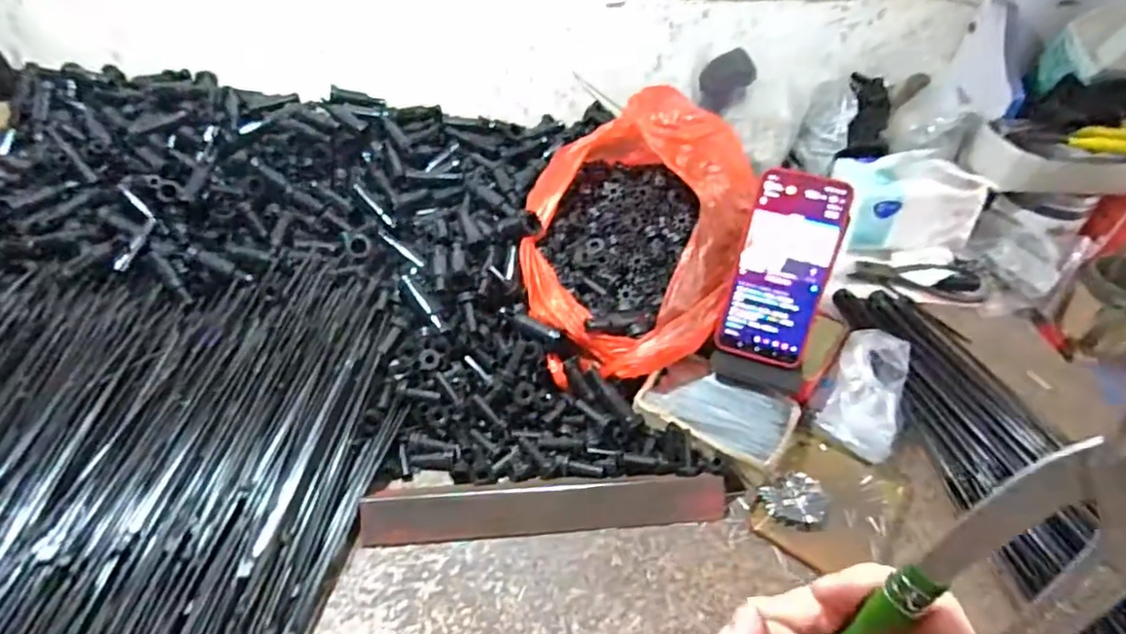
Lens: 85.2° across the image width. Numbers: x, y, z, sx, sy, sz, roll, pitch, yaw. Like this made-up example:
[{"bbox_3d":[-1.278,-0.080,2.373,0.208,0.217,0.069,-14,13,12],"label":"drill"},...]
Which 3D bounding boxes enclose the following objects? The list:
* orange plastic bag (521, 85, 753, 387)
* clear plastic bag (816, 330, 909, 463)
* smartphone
[{"bbox_3d":[0.071,-0.085,0.602,0.202,0.174,0.268,3,41,4],"label":"orange plastic bag"},{"bbox_3d":[0.279,0.068,0.565,0.058,0.034,0.127,19,59,20],"label":"clear plastic bag"},{"bbox_3d":[0.191,-0.042,0.535,0.081,0.165,0.010,16,14,14],"label":"smartphone"}]

